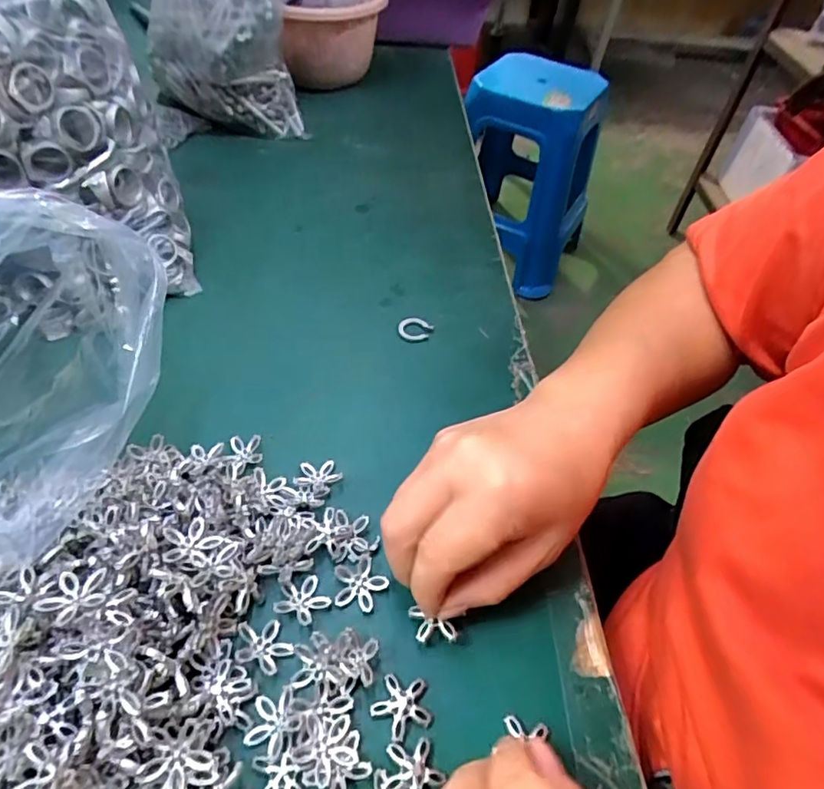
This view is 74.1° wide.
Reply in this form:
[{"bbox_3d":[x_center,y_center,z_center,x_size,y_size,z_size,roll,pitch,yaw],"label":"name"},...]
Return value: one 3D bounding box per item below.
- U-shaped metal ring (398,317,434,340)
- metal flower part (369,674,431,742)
[{"bbox_3d":[0.002,-0.046,0.386,0.023,0.005,0.019,18,51,10],"label":"U-shaped metal ring"},{"bbox_3d":[-0.005,0.133,0.235,0.024,0.005,0.023,2,50,-3],"label":"metal flower part"}]

